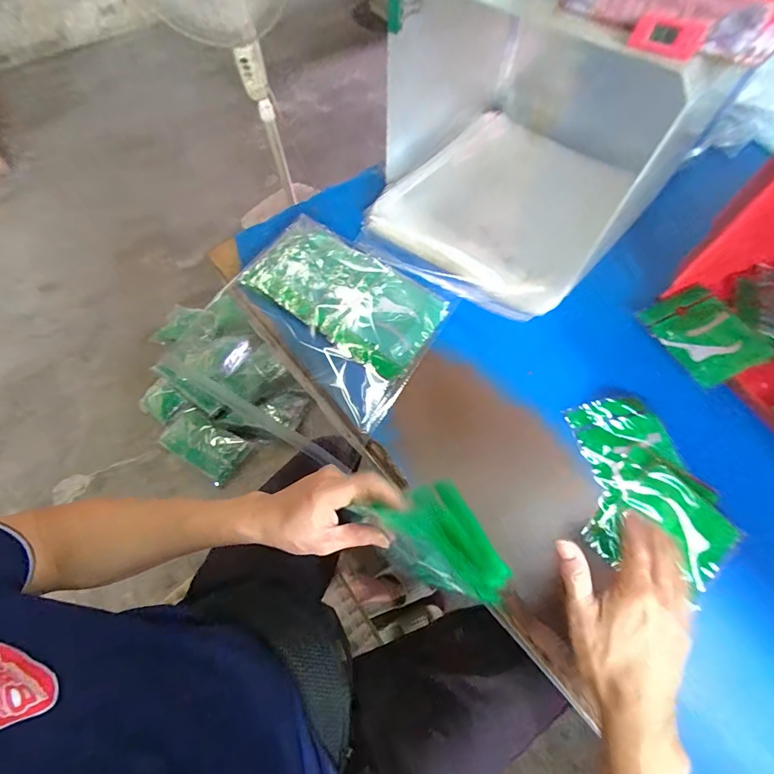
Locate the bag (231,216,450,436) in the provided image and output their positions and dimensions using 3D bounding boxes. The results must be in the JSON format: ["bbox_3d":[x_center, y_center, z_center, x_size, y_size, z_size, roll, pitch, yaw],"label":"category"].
[{"bbox_3d":[-0.072,-0.117,0.538,0.305,0.023,0.203,37,69,18],"label":"bag"}]

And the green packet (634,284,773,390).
[{"bbox_3d":[0.416,-0.072,0.503,0.103,0.016,0.128,-21,64,-10],"label":"green packet"}]

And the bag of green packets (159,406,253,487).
[{"bbox_3d":[-0.580,0.180,1.214,0.279,0.054,0.148,28,66,14],"label":"bag of green packets"}]

